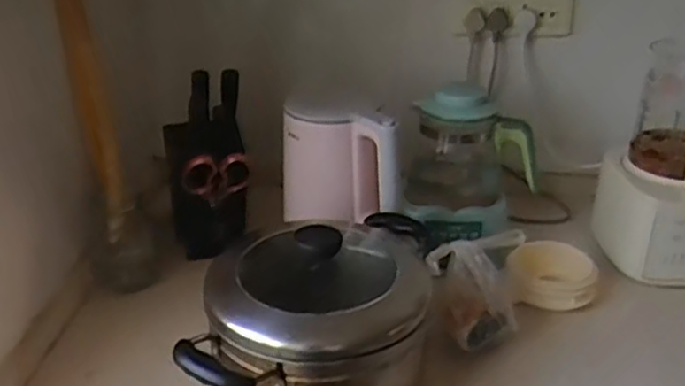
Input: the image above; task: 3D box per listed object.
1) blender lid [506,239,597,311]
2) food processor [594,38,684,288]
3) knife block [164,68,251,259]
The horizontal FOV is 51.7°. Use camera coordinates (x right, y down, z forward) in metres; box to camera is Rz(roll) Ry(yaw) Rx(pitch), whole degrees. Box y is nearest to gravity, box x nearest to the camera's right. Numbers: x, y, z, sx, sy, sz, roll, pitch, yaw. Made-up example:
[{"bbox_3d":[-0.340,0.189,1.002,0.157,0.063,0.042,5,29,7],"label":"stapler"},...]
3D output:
[{"bbox_3d":[0.292,0.114,0.984,0.122,0.044,0.114,0,27,0],"label":"blender lid"},{"bbox_3d":[0.492,-0.035,1.022,0.213,0.311,0.228,11,29,21],"label":"food processor"},{"bbox_3d":[-0.188,-0.028,1.004,0.114,0.269,0.121,-8,28,-15],"label":"knife block"}]

